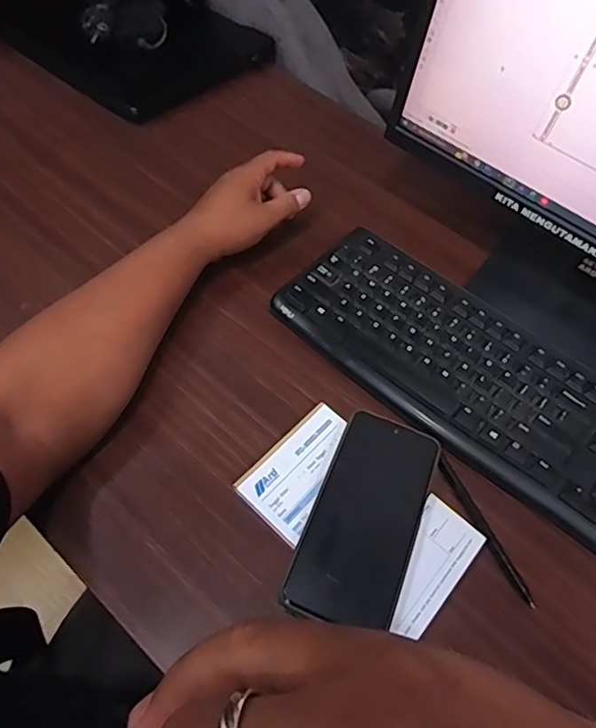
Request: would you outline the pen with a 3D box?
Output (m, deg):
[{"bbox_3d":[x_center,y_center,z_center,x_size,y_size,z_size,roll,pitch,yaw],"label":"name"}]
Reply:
[{"bbox_3d":[0.143,0.126,0.425,0.010,0.008,0.122,-20,64,-12],"label":"pen"}]

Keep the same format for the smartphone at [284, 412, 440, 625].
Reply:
[{"bbox_3d":[0.052,0.111,0.408,0.077,0.008,0.160,22,59,8],"label":"smartphone"}]

